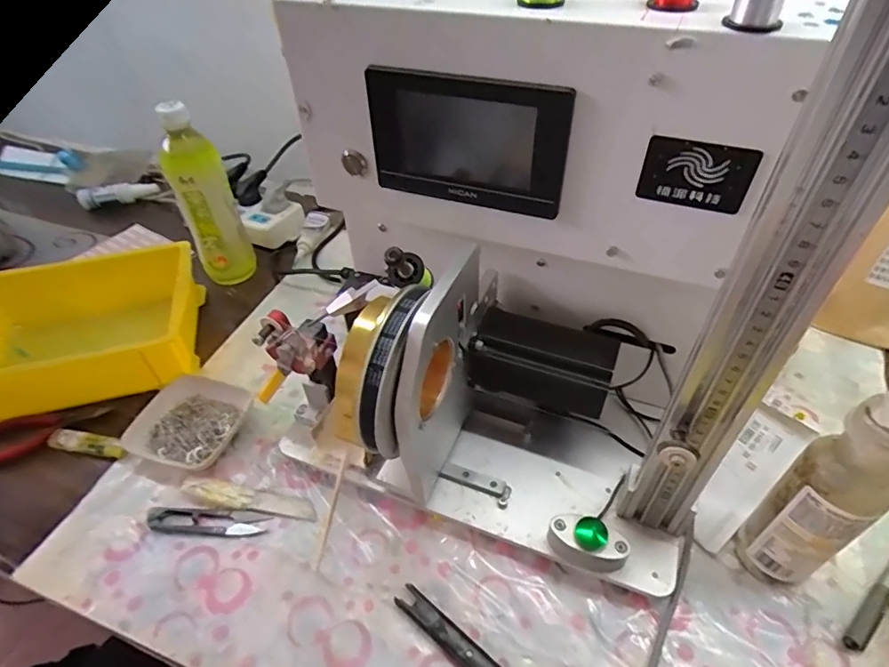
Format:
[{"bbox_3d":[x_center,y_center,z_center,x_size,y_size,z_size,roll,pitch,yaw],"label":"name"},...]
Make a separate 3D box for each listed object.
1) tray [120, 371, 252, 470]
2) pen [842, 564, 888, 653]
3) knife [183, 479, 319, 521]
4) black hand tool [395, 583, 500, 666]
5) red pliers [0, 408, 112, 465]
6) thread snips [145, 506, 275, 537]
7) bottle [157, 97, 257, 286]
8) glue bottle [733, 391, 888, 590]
[{"bbox_3d":[-0.254,0.088,0.510,0.098,0.025,0.093,14,47,16],"label":"tray"},{"bbox_3d":[0.337,0.187,0.390,0.133,0.013,0.013,-33,52,-27],"label":"pen"},{"bbox_3d":[-0.174,0.148,0.459,0.123,0.012,0.026,9,46,11],"label":"knife"},{"bbox_3d":[0.030,0.237,0.360,0.158,0.014,0.019,30,53,28],"label":"black hand tool"},{"bbox_3d":[-0.400,0.097,0.512,0.119,0.011,0.047,-14,46,-12],"label":"red pliers"},{"bbox_3d":[-0.206,0.163,0.446,0.105,0.005,0.021,1,45,4],"label":"thread snips"},{"bbox_3d":[-0.297,-0.166,0.632,0.065,0.210,0.067,-23,48,-19],"label":"bottle"},{"bbox_3d":[0.252,0.096,0.325,0.046,0.222,0.045,-3,44,-1],"label":"glue bottle"}]

